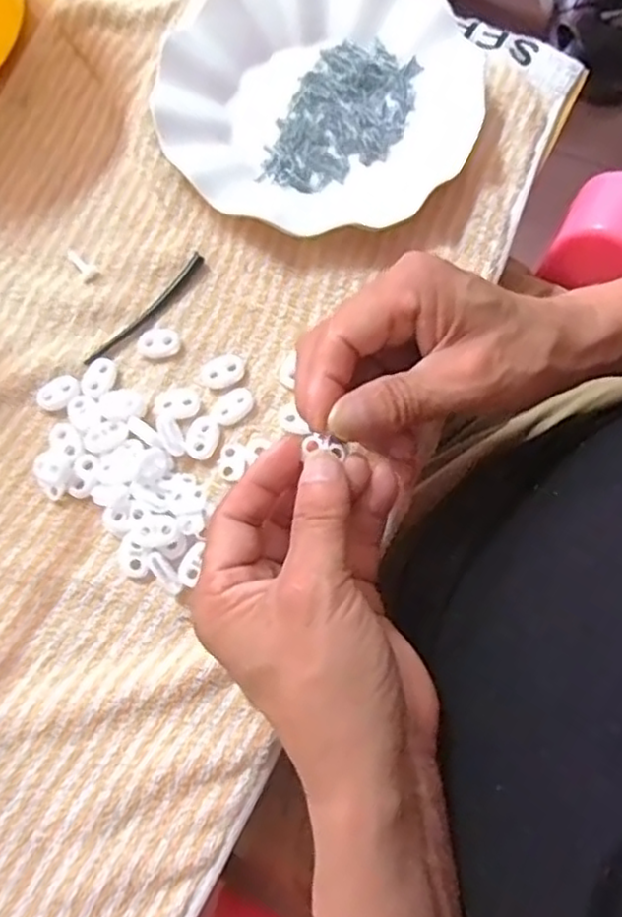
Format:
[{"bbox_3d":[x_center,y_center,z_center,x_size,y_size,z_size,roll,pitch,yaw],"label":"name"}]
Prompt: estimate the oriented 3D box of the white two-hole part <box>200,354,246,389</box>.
[{"bbox_3d":[-0.046,-0.045,0.365,0.024,0.004,0.016,-22,73,-6],"label":"white two-hole part"}]

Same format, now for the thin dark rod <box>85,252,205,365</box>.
[{"bbox_3d":[-0.088,-0.081,0.378,0.010,0.005,0.087,39,77,11],"label":"thin dark rod"}]

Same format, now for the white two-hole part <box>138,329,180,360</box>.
[{"bbox_3d":[-0.081,-0.061,0.371,0.023,0.004,0.016,-6,72,-1],"label":"white two-hole part"}]

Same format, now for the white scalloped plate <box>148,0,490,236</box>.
[{"bbox_3d":[0.006,-0.210,0.406,0.177,0.024,0.180,0,72,1],"label":"white scalloped plate"}]

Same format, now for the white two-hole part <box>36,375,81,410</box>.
[{"bbox_3d":[-0.132,-0.035,0.363,0.022,0.004,0.017,-30,74,-8],"label":"white two-hole part"}]

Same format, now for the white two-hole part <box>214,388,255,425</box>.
[{"bbox_3d":[-0.040,-0.028,0.358,0.023,0.004,0.015,-34,75,-9],"label":"white two-hole part"}]

